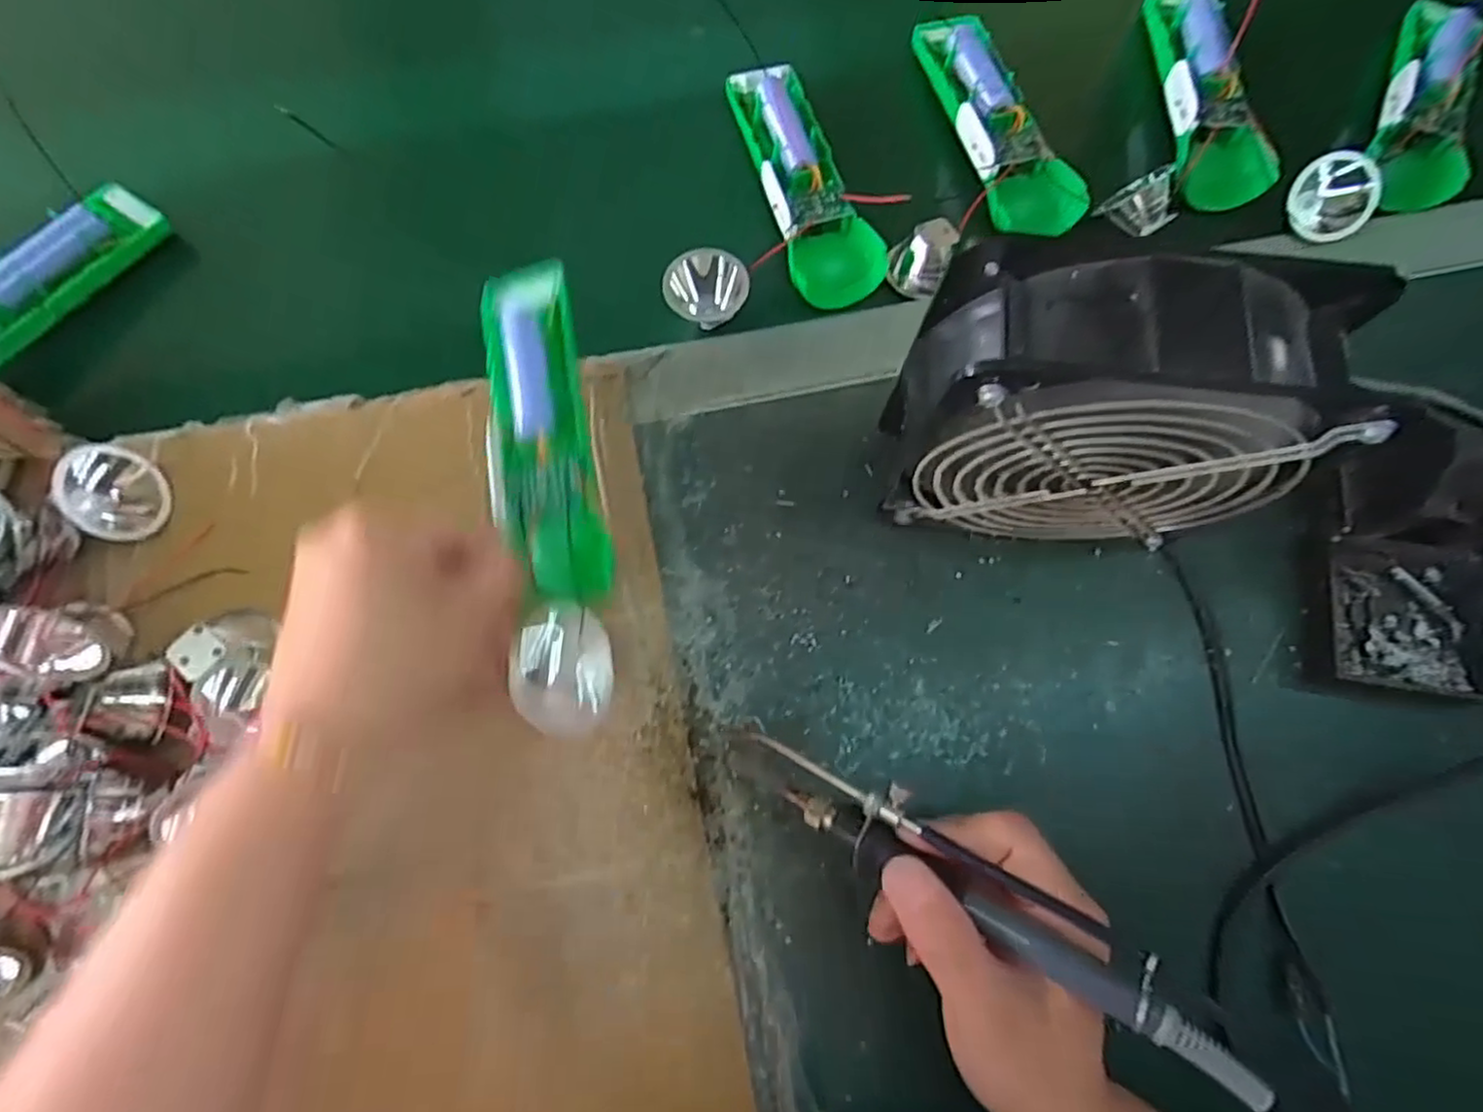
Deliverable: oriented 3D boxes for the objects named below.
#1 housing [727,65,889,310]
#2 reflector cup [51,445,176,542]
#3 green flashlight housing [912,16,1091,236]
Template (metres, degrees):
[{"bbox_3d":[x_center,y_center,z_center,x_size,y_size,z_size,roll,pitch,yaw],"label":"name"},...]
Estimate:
[{"bbox_3d":[0.033,-0.213,0.394,0.050,0.022,0.155,-18,76,-6],"label":"housing"},{"bbox_3d":[-0.303,-0.030,0.337,0.023,0.046,0.041,10,73,29],"label":"reflector cup"},{"bbox_3d":[0.139,-0.246,0.401,0.041,0.031,0.153,-25,76,-8],"label":"green flashlight housing"}]

